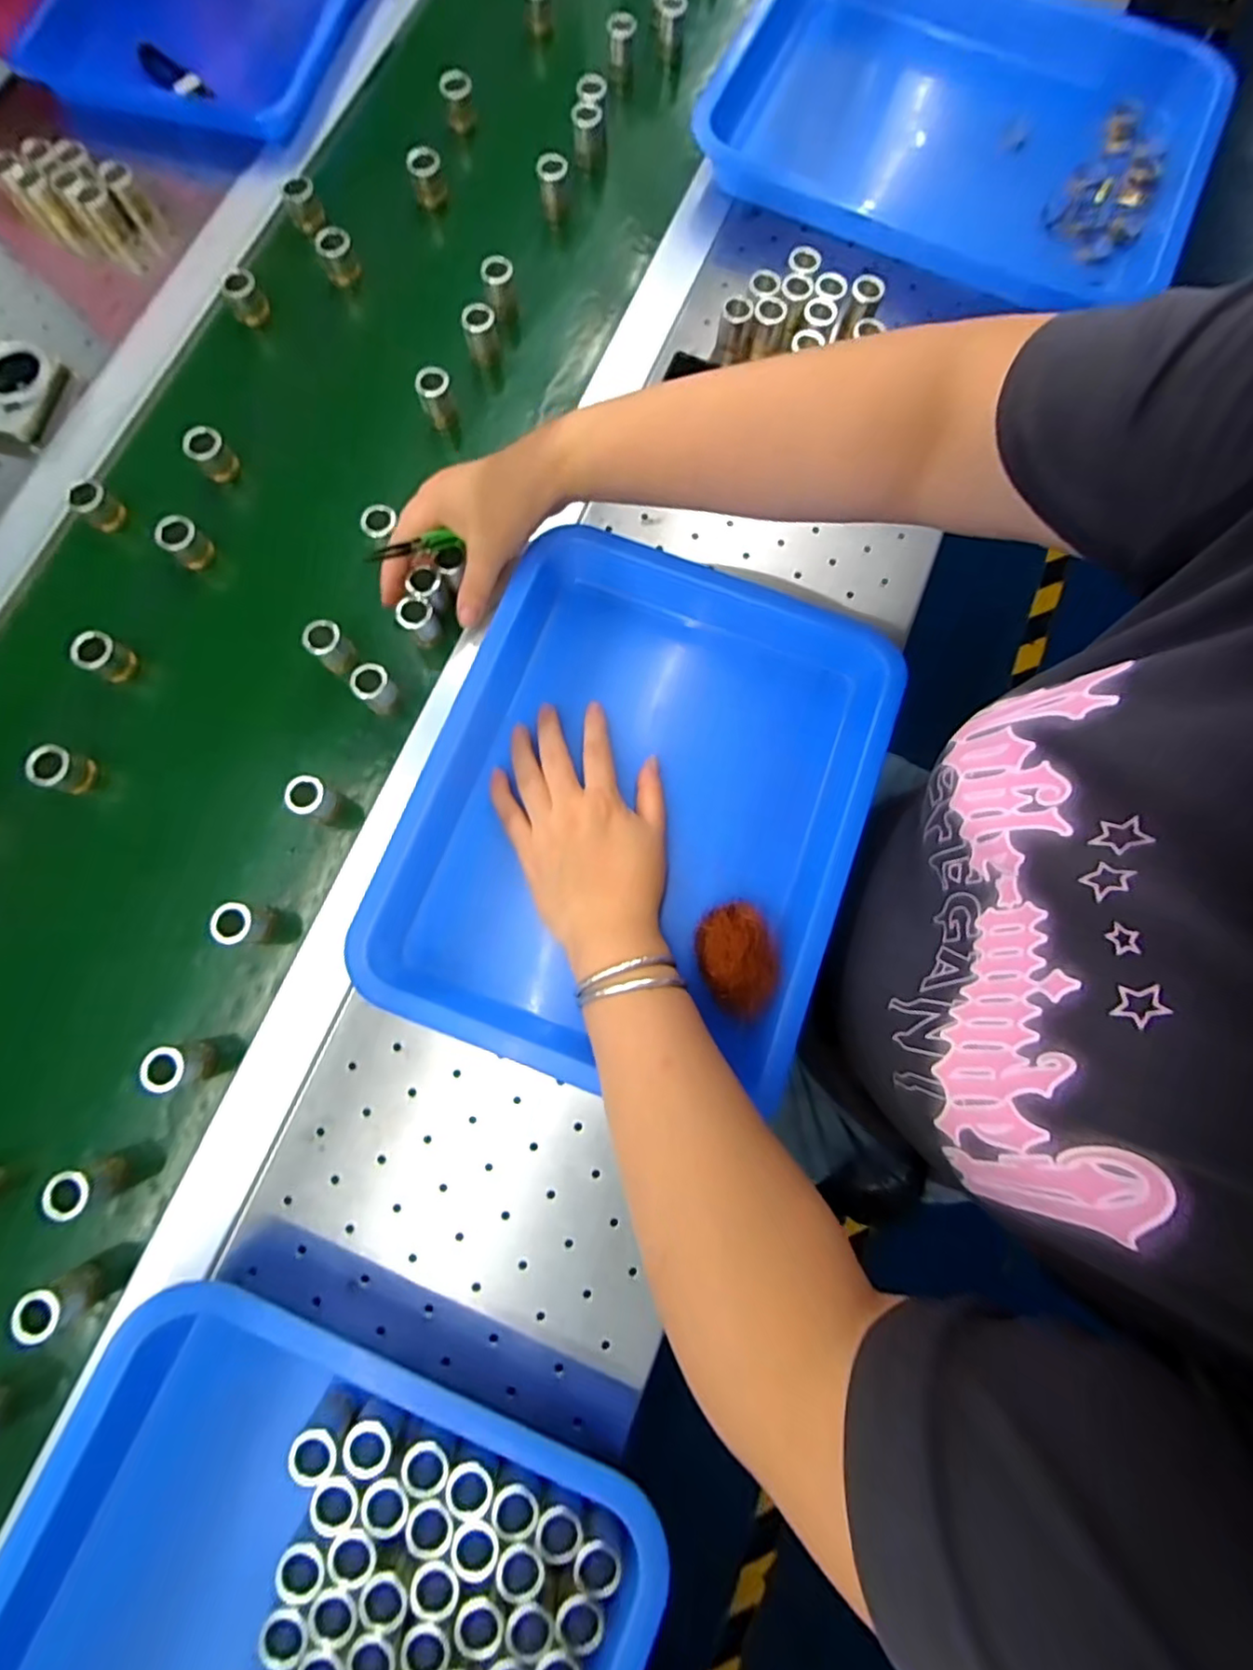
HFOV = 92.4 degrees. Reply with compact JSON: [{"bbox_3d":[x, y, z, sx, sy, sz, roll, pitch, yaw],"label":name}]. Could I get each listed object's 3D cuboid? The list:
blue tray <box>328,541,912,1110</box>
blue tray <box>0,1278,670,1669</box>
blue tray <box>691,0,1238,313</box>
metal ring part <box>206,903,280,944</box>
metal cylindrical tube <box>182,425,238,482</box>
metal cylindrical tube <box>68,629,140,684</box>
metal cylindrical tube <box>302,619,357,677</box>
[{"bbox_3d":[0.013,-0.015,0.386,0.273,0.058,0.321,20,79,4],"label":"blue tray"},{"bbox_3d":[-0.180,0.436,0.271,0.305,0.069,0.358,22,79,5],"label":"blue tray"},{"bbox_3d":[0.274,-0.588,0.492,0.378,0.041,0.306,25,79,4],"label":"blue tray"},{"bbox_3d":[-0.232,0.054,0.366,0.019,0.036,0.024,4,78,1],"label":"metal ring part"},{"bbox_3d":[-0.298,-0.274,0.433,0.025,0.029,0.023,-39,81,-7],"label":"metal cylindrical tube"},{"bbox_3d":[-0.349,-0.119,0.403,0.020,0.034,0.025,30,80,6],"label":"metal cylindrical tube"},{"bbox_3d":[-0.196,-0.125,0.399,0.023,0.032,0.021,0,78,0],"label":"metal cylindrical tube"}]

